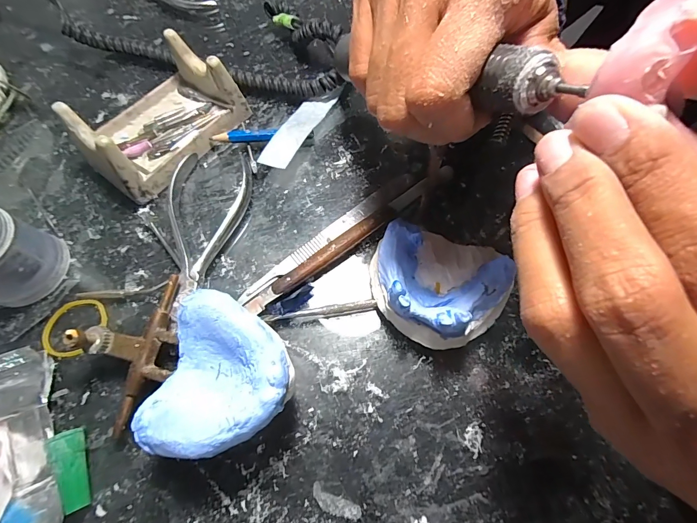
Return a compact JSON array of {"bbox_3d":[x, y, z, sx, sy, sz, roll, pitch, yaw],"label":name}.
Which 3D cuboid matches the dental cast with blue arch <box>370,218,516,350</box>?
[{"bbox_3d":[0.045,0.012,0.180,0.067,0.036,0.058,11,65,6],"label":"dental cast with blue arch"}]

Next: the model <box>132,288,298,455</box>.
[{"bbox_3d":[-0.051,0.053,0.158,0.058,0.046,0.062,0,65,0],"label":"model"}]

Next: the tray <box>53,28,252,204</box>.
[{"bbox_3d":[-0.126,-0.095,0.229,0.069,0.042,0.097,35,70,16],"label":"tray"}]

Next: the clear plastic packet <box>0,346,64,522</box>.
[{"bbox_3d":[-0.150,0.083,0.163,0.026,0.013,0.086,-21,66,-9],"label":"clear plastic packet"}]

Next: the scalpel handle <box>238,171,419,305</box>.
[{"bbox_3d":[-0.009,-0.017,0.212,0.129,0.005,0.012,-37,69,-15],"label":"scalpel handle"}]

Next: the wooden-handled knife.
[{"bbox_3d":[0.006,-0.016,0.209,0.146,0.008,0.012,-36,69,-15],"label":"wooden-handled knife"}]

